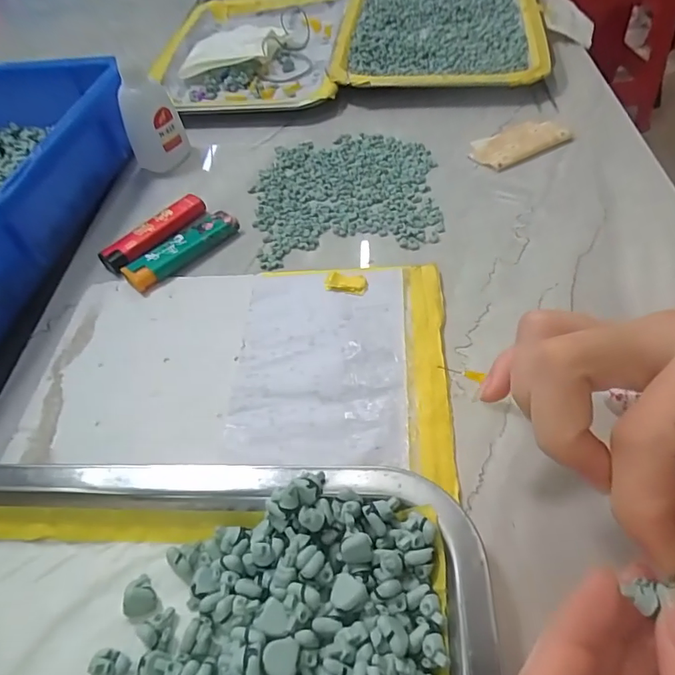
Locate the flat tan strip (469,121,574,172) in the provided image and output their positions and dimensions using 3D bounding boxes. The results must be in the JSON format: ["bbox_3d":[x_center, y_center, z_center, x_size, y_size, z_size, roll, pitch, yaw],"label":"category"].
[{"bbox_3d":[0.131,-0.143,0.364,0.071,0.004,0.042,-26,53,-14],"label":"flat tan strip"}]

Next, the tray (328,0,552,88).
[{"bbox_3d":[0.097,-0.302,0.486,0.184,0.021,0.257,2,51,8],"label":"tray"}]

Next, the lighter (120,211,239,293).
[{"bbox_3d":[-0.101,-0.058,0.326,0.023,0.011,0.079,35,62,29],"label":"lighter"}]

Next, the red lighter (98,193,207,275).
[{"bbox_3d":[-0.125,-0.072,0.341,0.021,0.009,0.079,32,61,28],"label":"red lighter"}]

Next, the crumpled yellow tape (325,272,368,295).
[{"bbox_3d":[0.005,-0.032,0.291,0.024,0.005,0.012,5,52,11],"label":"crumpled yellow tape"}]

